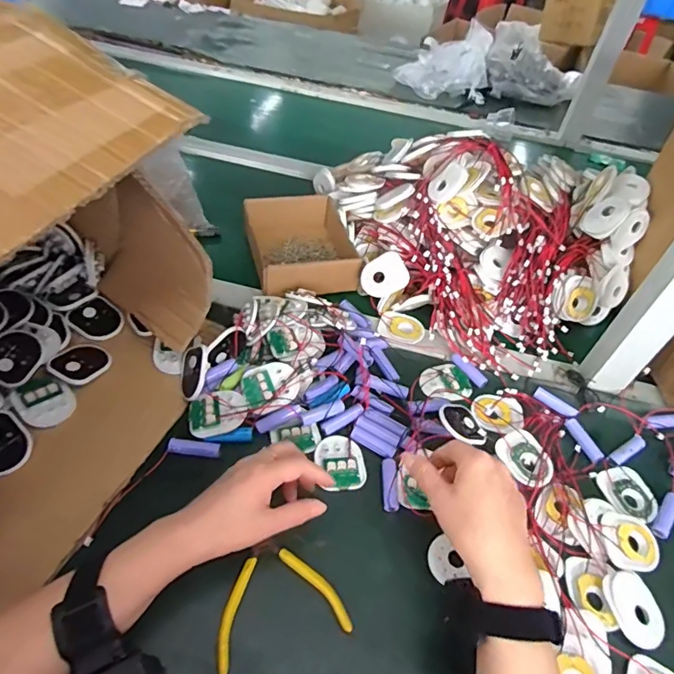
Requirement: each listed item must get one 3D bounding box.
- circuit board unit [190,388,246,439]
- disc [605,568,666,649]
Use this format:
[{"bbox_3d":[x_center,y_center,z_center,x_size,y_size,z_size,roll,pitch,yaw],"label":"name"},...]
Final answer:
[{"bbox_3d":[-0.122,0.079,0.504,0.057,0.020,0.045,-12,51,-17],"label":"circuit board unit"},{"bbox_3d":[0.257,0.232,0.421,0.044,0.010,0.057,-12,51,-16],"label":"disc"}]

